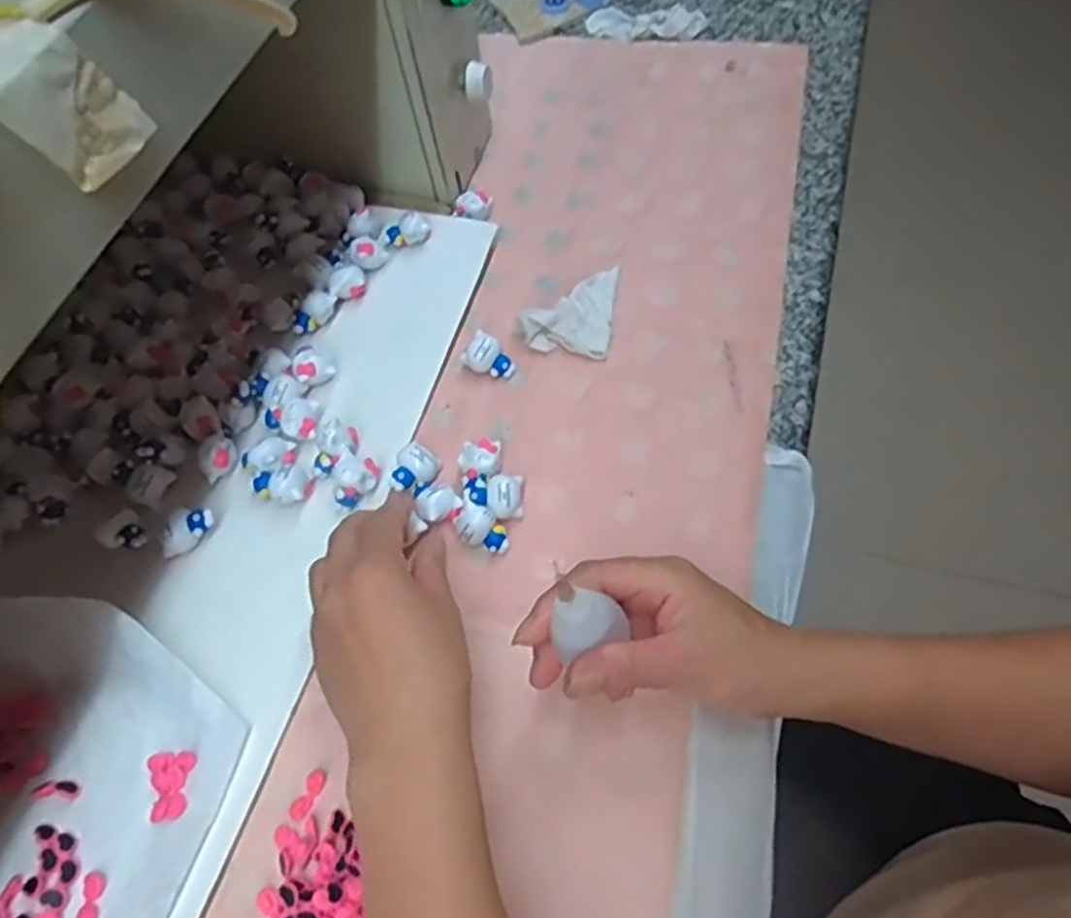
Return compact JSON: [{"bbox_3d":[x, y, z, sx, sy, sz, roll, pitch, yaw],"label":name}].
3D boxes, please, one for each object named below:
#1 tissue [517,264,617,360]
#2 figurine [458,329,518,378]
[{"bbox_3d":[0.023,-0.106,0.509,0.060,0.021,0.072,4,61,8],"label":"tissue"},{"bbox_3d":[-0.032,-0.067,0.493,0.024,0.018,0.030,-39,63,-16],"label":"figurine"}]

